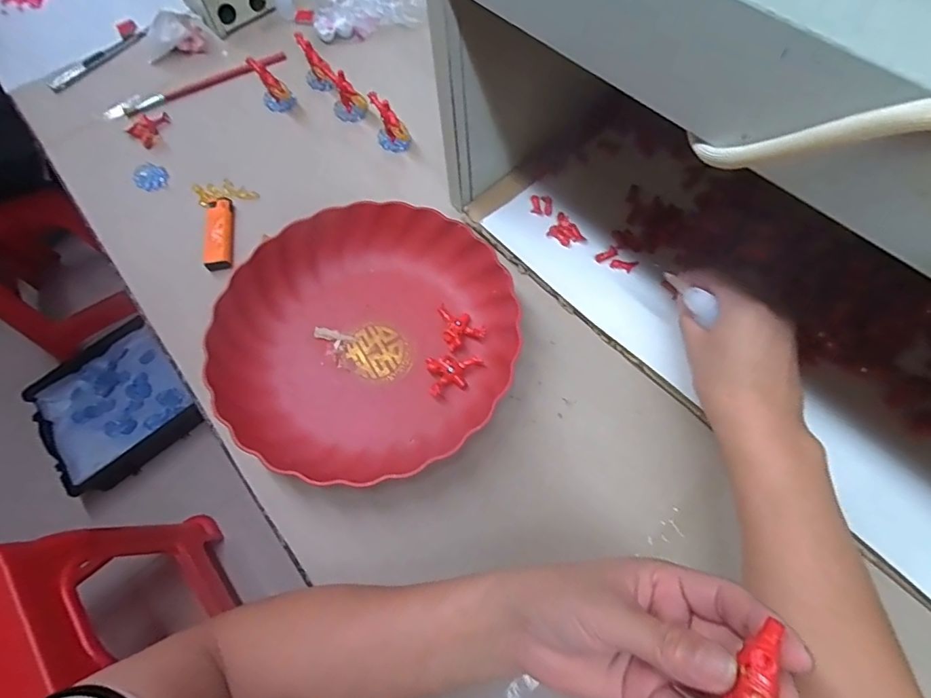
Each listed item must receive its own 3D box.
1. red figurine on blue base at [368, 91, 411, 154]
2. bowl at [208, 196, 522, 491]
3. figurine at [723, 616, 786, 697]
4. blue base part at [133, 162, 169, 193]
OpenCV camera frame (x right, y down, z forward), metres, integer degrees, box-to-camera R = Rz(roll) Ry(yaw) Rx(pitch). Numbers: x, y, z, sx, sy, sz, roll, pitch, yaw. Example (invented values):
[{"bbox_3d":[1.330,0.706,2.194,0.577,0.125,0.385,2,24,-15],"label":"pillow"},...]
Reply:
[{"bbox_3d":[-0.080,-0.242,0.526,0.035,0.049,0.036,-5,65,1],"label":"red figurine on blue base"},{"bbox_3d":[-0.085,-0.018,0.421,0.237,0.043,0.232,-1,65,3],"label":"bowl"},{"bbox_3d":[0.114,0.127,0.191,0.014,0.010,0.041,24,83,14],"label":"figurine"},{"bbox_3d":[-0.347,-0.190,0.546,0.037,0.014,0.028,20,68,12],"label":"blue base part"}]

